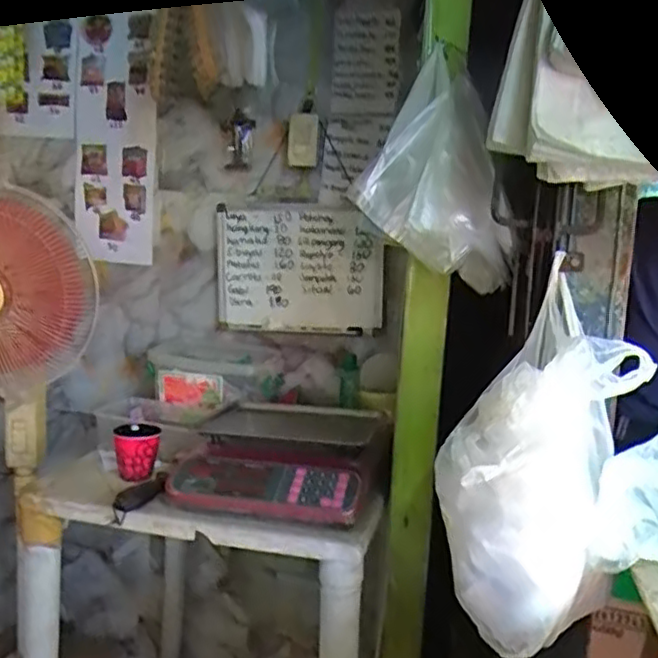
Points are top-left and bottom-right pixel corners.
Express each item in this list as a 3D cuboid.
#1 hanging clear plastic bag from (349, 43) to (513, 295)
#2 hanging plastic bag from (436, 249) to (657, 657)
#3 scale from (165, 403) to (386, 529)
[{"bbox_3d":[0.164,-0.236,0.995,0.229,0.319,0.150,4,8,15],"label":"hanging clear plastic bag"},{"bbox_3d":[0.252,0.149,0.789,0.201,0.457,0.146,17,-9,-6],"label":"hanging plastic bag"},{"bbox_3d":[-0.077,0.222,1.211,0.330,0.108,0.358,4,8,12],"label":"scale"}]

